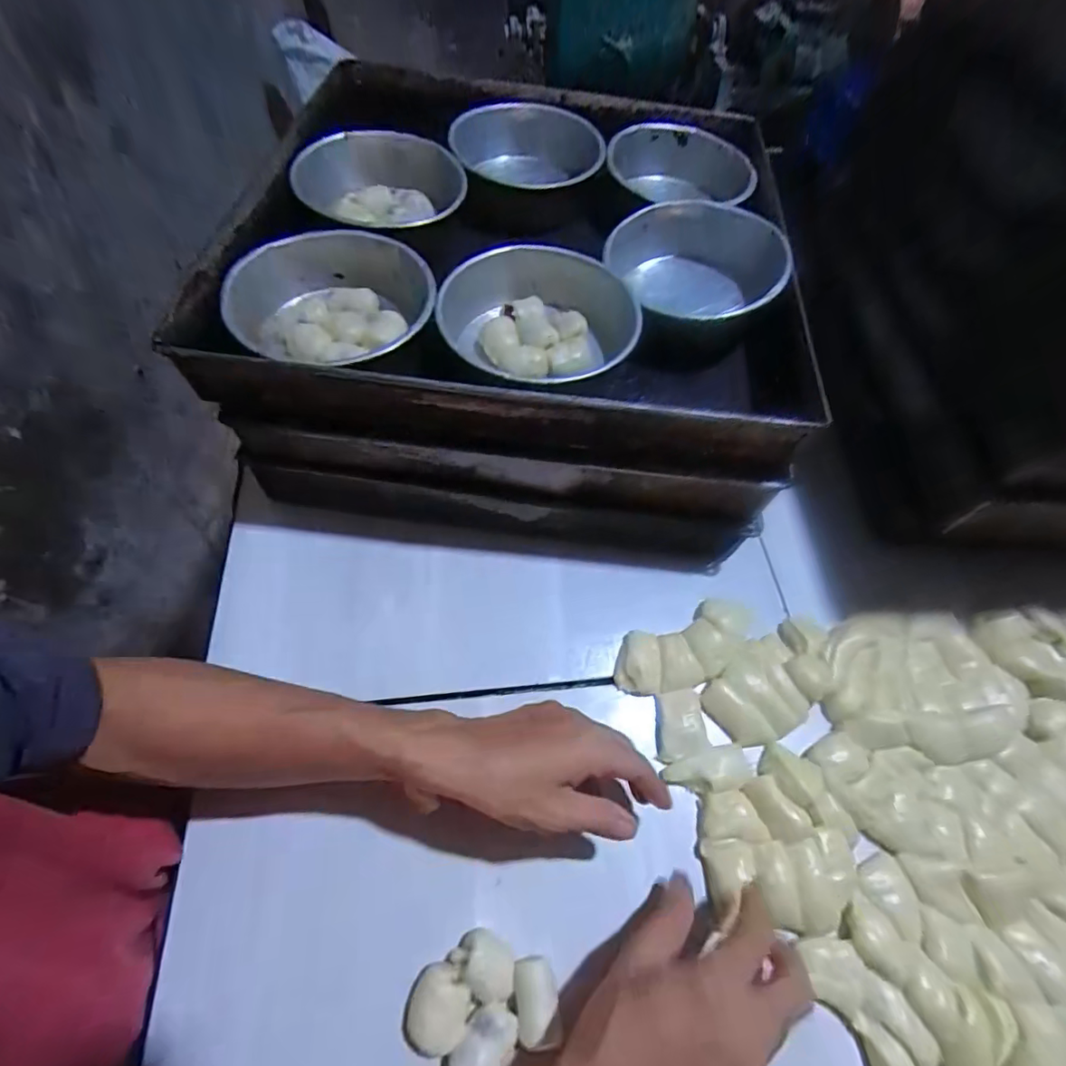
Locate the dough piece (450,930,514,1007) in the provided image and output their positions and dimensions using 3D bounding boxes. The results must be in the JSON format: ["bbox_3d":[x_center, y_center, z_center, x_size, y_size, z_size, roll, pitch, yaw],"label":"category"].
[{"bbox_3d":[-0.029,0.270,0.320,0.030,0.021,0.039,-39,67,-22],"label":"dough piece"}]

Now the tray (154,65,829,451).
[{"bbox_3d":[0.000,-0.287,0.493,0.449,0.083,0.495,5,60,2],"label":"tray"}]

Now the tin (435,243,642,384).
[{"bbox_3d":[0.002,-0.168,0.422,0.153,0.061,0.158,1,60,-1],"label":"tin"}]

